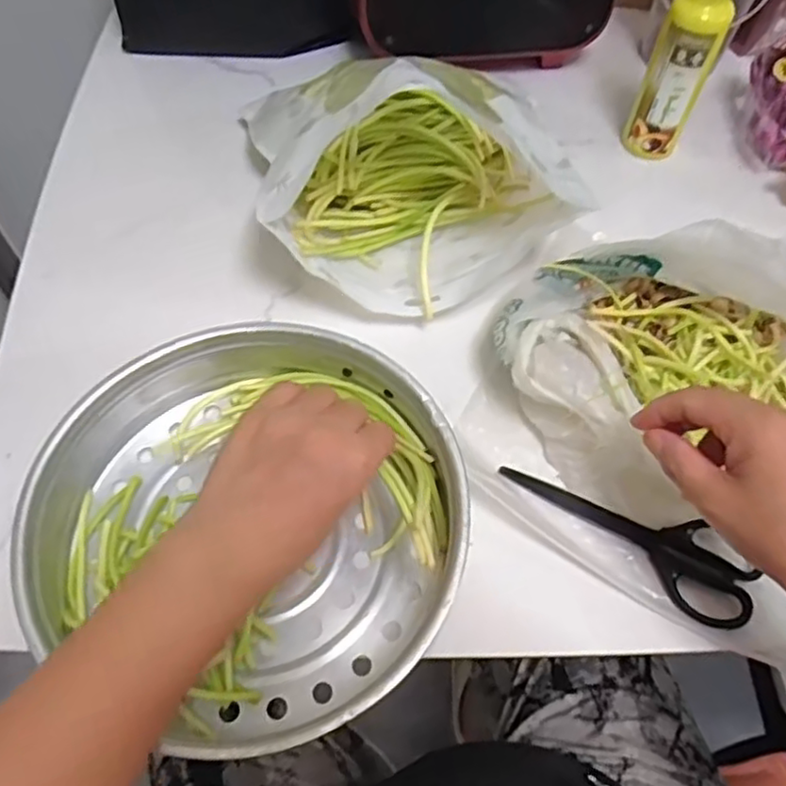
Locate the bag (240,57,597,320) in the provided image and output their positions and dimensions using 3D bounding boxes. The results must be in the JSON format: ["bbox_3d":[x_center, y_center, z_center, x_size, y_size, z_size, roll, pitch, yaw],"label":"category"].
[{"bbox_3d":[0.016,-0.172,0.529,0.251,0.124,0.199,-2,58,-2],"label":"bag"}]

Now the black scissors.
[{"bbox_3d":[0.157,0.088,0.445,0.171,0.016,0.054,35,64,19],"label":"black scissors"}]

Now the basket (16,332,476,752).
[{"bbox_3d":[-0.083,0.074,0.420,0.256,0.073,0.239,0,58,0],"label":"basket"}]

